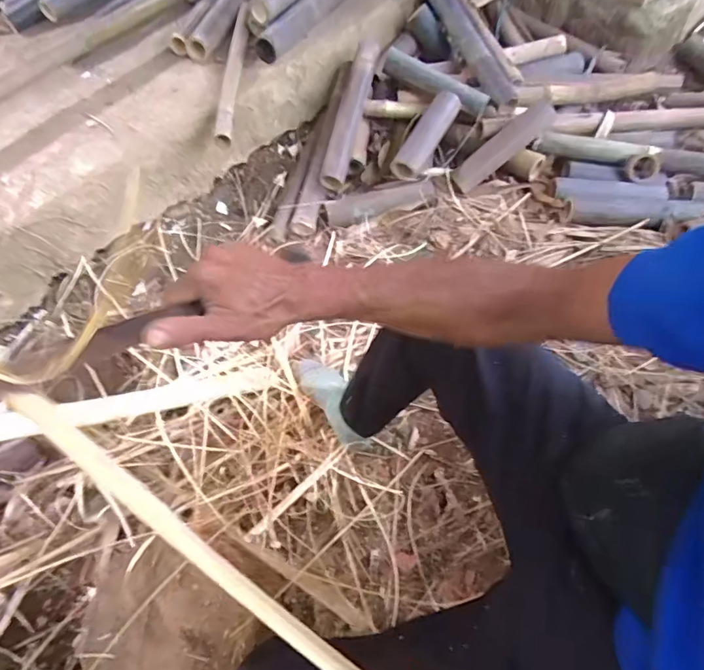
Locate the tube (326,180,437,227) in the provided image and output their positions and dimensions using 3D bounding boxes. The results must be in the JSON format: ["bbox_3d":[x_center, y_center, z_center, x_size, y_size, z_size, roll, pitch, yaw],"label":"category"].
[{"bbox_3d":[0.089,-0.383,1.378,0.325,0.060,0.084,-9,56,-3],"label":"tube"}]

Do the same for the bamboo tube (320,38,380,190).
[{"bbox_3d":[-0.004,-0.679,1.427,0.082,0.085,0.494,11,75,11],"label":"bamboo tube"}]

